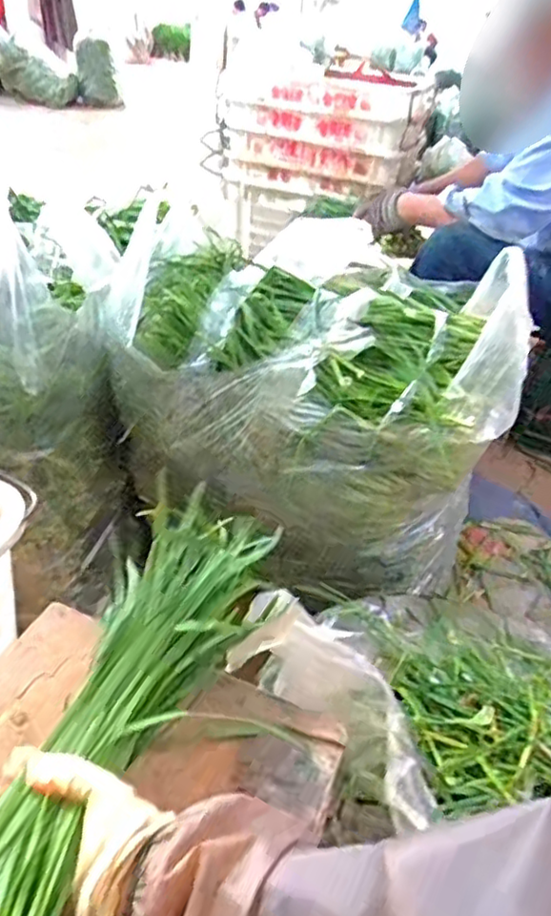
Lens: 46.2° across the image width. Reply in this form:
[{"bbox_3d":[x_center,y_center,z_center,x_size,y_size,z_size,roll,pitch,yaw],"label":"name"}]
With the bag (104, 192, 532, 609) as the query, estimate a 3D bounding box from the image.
[{"bbox_3d":[0.035,-0.071,0.969,0.554,0.348,0.313,15,35,12],"label":"bag"}]

